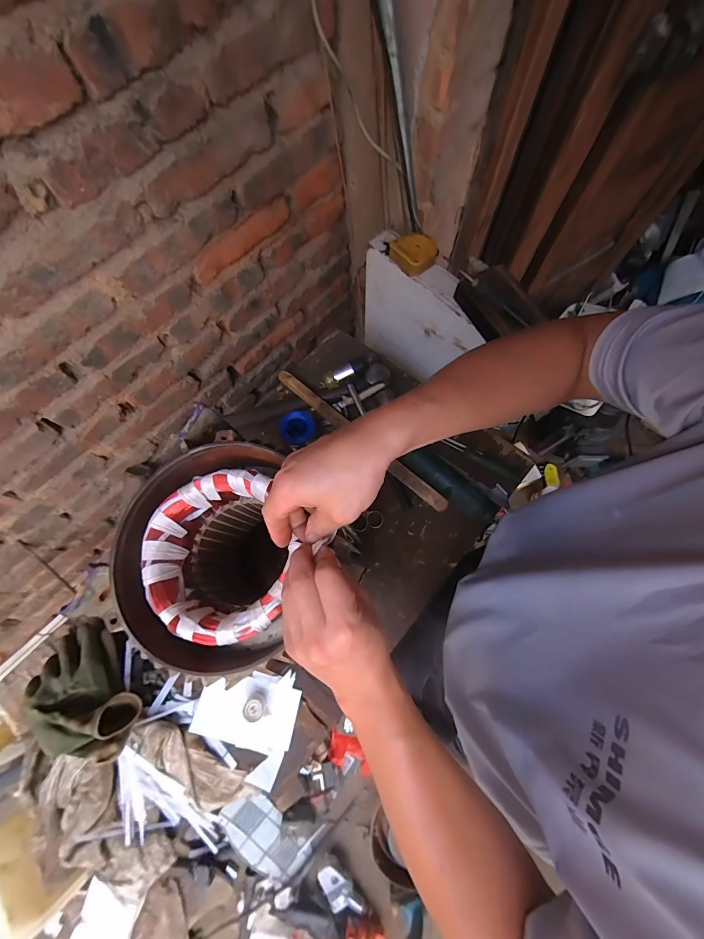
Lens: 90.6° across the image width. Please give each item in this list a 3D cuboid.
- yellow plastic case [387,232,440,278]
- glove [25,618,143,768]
[{"bbox_3d":[0.109,-0.388,0.623,0.063,0.033,0.080,-36,75,-9],"label":"yellow plastic case"},{"bbox_3d":[-0.394,0.328,0.503,0.104,0.070,0.191,-40,75,-10],"label":"glove"}]

